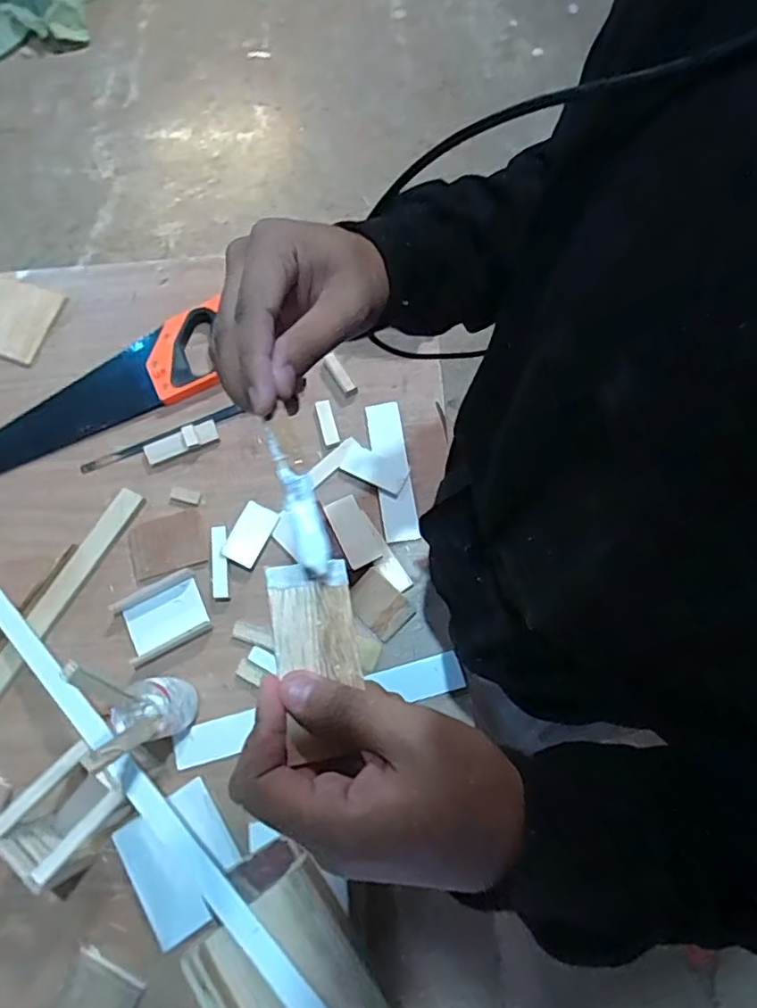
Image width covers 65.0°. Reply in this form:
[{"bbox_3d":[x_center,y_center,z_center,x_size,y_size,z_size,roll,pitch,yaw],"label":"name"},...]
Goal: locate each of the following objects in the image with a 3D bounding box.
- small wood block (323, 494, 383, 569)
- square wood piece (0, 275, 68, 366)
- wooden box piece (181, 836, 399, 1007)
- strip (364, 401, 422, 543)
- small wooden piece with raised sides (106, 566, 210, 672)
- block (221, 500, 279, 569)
[{"bbox_3d":[-0.032,0.033,0.727,0.042,0.010,0.087,-27,74,-5],"label":"small wood block"},{"bbox_3d":[-0.532,-0.268,0.849,0.134,0.006,0.116,18,75,8],"label":"square wood piece"},{"bbox_3d":[-0.069,0.438,0.541,0.139,0.075,0.228,-39,73,-3],"label":"wooden box piece"},{"bbox_3d":[0.018,-0.043,0.762,0.044,0.009,0.184,-10,73,0],"label":"strip"},{"bbox_3d":[-0.258,0.133,0.709,0.098,0.021,0.084,-28,74,-6],"label":"small wooden piece with raised sides"},{"bbox_3d":[-0.159,0.038,0.737,0.044,0.006,0.077,28,71,0],"label":"block"}]

